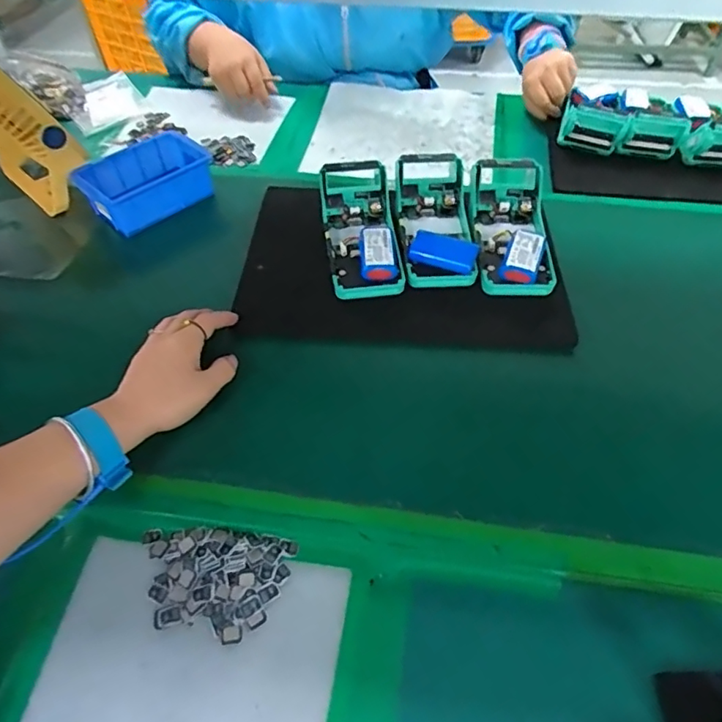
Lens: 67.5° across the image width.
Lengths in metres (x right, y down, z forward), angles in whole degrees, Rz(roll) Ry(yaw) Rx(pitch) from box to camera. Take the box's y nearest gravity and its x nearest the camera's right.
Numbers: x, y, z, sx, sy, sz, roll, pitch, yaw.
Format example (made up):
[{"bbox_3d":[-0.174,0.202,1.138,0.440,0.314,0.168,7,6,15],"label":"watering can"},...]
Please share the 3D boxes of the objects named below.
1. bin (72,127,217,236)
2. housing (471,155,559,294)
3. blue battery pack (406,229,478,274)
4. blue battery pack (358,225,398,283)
[{"bbox_3d":[-0.257,-0.220,0.664,0.154,0.052,0.103,-32,58,-19],"label":"bin"},{"bbox_3d":[0.165,-0.141,0.590,0.080,0.077,0.156,2,50,1],"label":"housing"},{"bbox_3d":[0.086,-0.112,0.566,0.069,0.018,0.037,20,82,18],"label":"blue battery pack"},{"bbox_3d":[0.017,-0.112,0.562,0.038,0.017,0.066,-3,50,-4],"label":"blue battery pack"}]

